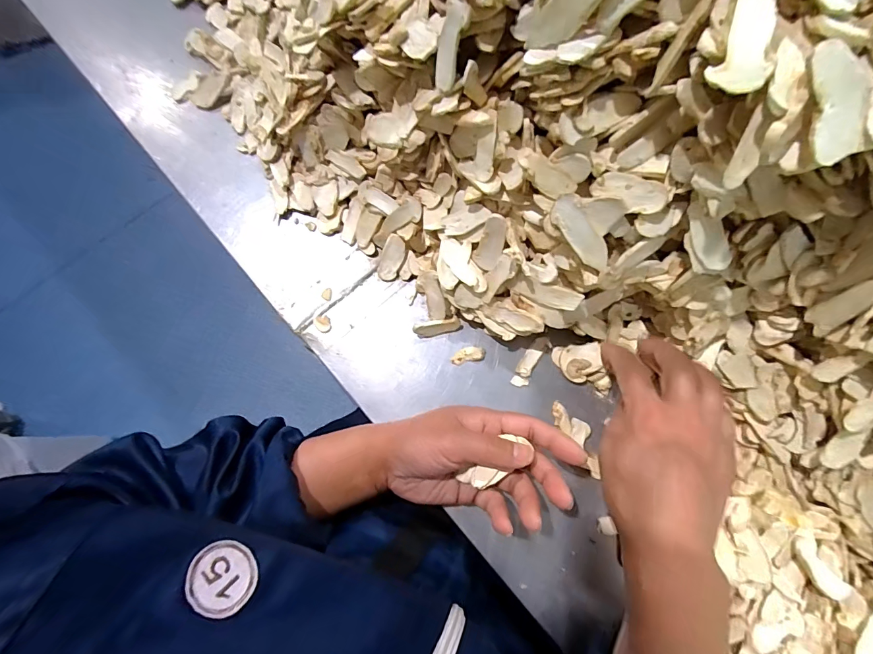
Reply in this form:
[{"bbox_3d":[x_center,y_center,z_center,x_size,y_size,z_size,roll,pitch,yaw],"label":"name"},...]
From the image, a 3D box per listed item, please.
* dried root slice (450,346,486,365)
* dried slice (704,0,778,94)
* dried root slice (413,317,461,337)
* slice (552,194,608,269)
[{"bbox_3d":[0.030,0.026,0.377,0.032,0.005,0.015,-12,79,-3],"label":"dried root slice"},{"bbox_3d":[0.144,-0.134,0.186,0.024,0.008,0.049,11,94,2],"label":"dried slice"},{"bbox_3d":[0.001,0.000,0.374,0.043,0.009,0.011,-13,79,-3],"label":"dried root slice"},{"bbox_3d":[0.102,-0.066,0.282,0.022,0.008,0.058,-32,104,25],"label":"slice"}]

